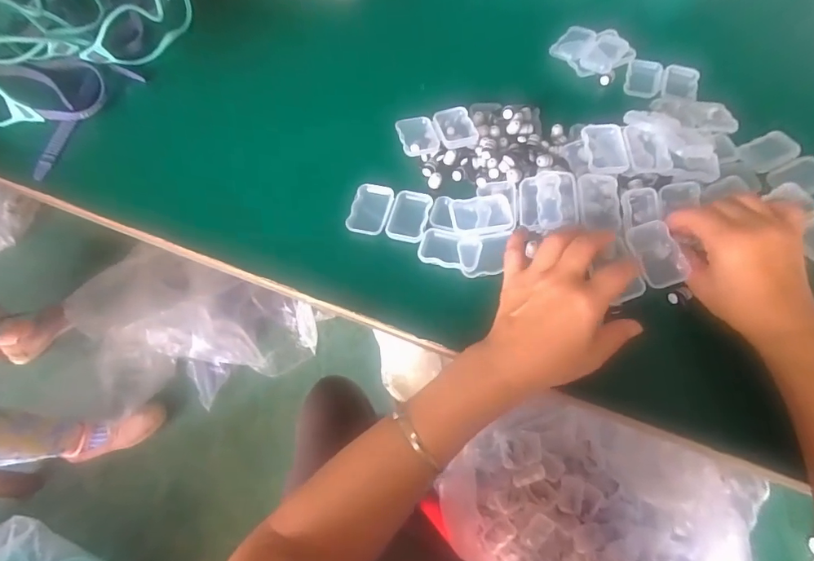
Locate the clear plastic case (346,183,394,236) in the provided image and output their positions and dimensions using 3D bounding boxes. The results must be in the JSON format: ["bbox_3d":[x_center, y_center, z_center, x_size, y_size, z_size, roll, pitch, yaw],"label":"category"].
[{"bbox_3d":[-0.036,-0.072,0.455,0.037,0.012,0.054,14,63,10],"label":"clear plastic case"}]

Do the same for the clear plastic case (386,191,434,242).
[{"bbox_3d":[0.002,-0.064,0.445,0.037,0.006,0.056,14,63,10],"label":"clear plastic case"}]

